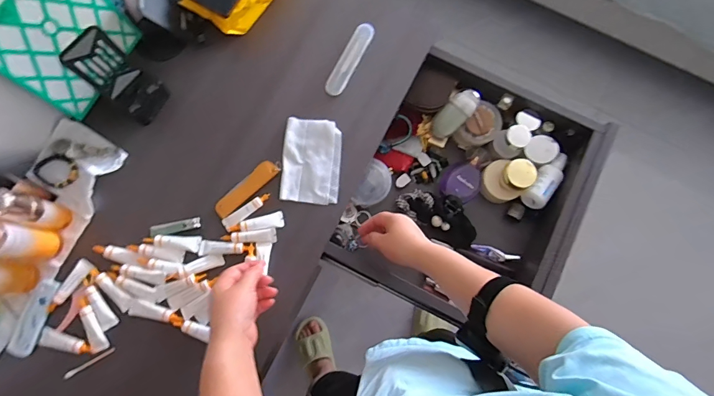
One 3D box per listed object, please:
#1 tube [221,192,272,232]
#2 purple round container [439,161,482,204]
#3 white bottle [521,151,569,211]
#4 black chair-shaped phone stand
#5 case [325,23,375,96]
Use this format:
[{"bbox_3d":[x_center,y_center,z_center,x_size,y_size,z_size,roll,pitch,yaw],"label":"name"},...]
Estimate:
[{"bbox_3d":[-0.171,0.020,0.625,0.081,0.008,0.020,-34,81,-8],"label":"tube"},{"bbox_3d":[0.194,-0.030,0.753,0.071,0.035,0.071,0,78,-1],"label":"purple round container"},{"bbox_3d":[0.345,-0.036,0.724,0.039,0.032,0.117,37,80,6],"label":"white bottle"},{"bbox_3d":[-0.341,-0.171,0.585,0.080,0.153,0.077,40,80,6],"label":"black chair-shaped phone stand"},{"bbox_3d":[-0.013,-0.237,0.686,0.036,0.007,0.141,27,79,4],"label":"case"}]

